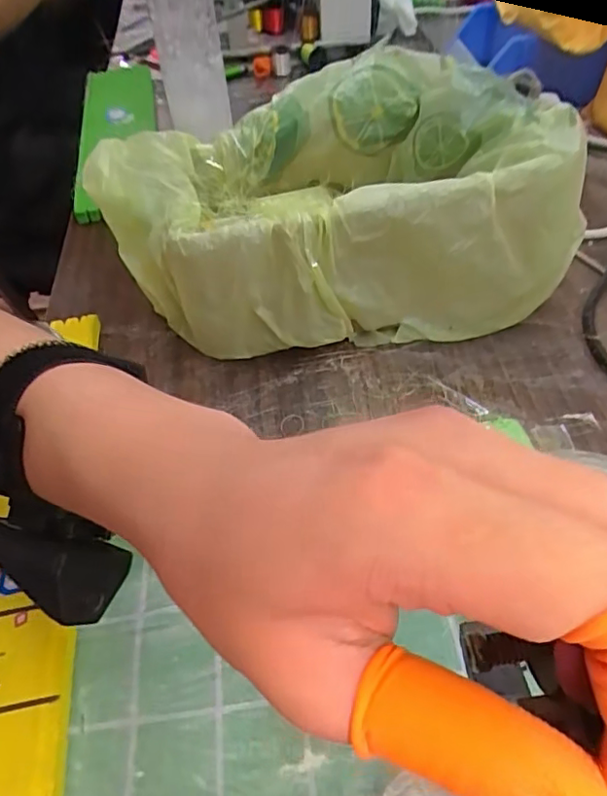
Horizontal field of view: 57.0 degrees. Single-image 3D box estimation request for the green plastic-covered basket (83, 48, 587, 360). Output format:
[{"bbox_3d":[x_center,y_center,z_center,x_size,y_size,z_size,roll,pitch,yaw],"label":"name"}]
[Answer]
[{"bbox_3d":[0.014,-0.139,0.410,0.306,0.117,0.205,-13,50,-7],"label":"green plastic-covered basket"}]

